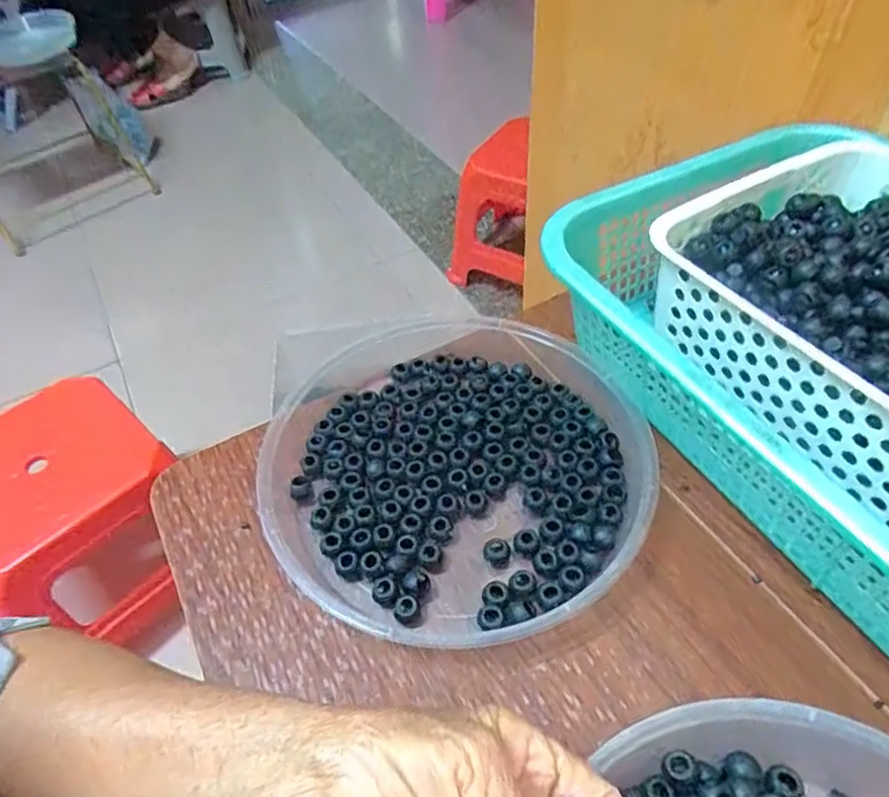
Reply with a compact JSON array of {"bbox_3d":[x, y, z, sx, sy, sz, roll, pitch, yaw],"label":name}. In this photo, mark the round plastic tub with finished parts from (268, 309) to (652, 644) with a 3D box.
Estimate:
[{"bbox_3d":[0.004,0.037,0.397,0.236,0.036,0.240,-2,49,3],"label":"round plastic tub with finished parts"}]

